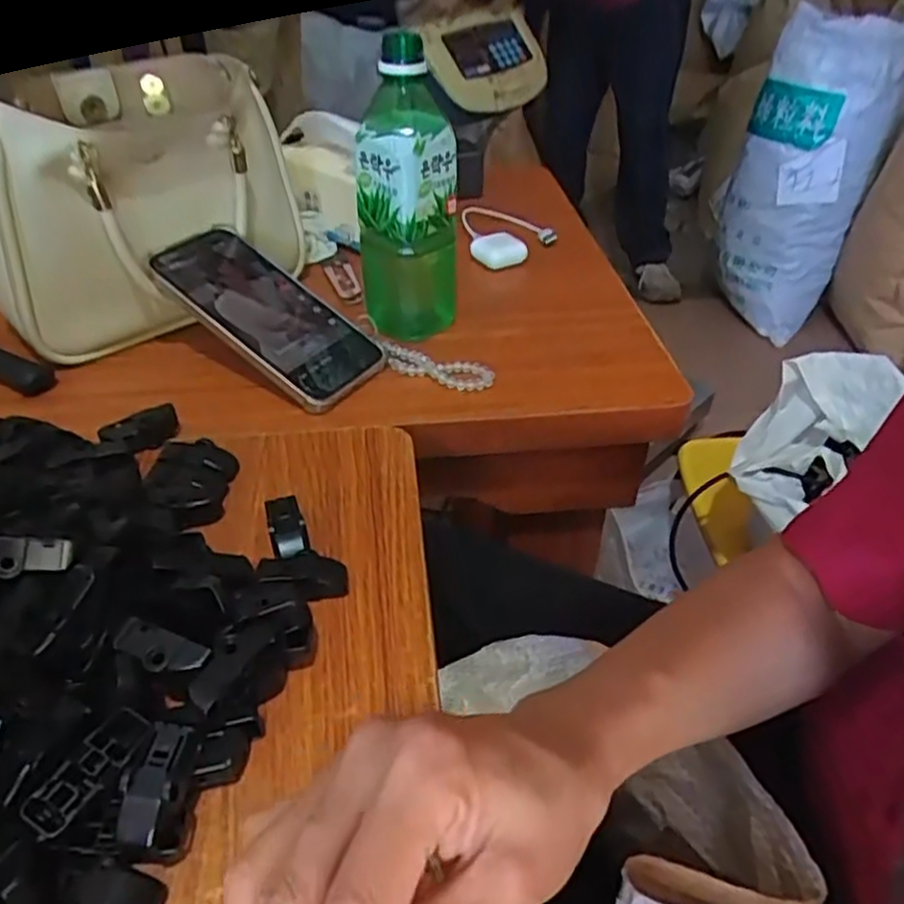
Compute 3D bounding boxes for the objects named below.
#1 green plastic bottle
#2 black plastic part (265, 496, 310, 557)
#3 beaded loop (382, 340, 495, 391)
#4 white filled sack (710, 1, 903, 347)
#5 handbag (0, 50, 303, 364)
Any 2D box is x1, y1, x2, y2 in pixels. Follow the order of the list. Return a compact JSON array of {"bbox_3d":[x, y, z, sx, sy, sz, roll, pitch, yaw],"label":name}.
[{"bbox_3d":[-0.032,-0.185,0.524,0.070,0.206,0.070,1,40,-1],"label":"green plastic bottle"},{"bbox_3d":[-0.091,0.040,0.396,0.020,0.016,0.032,-10,41,-14],"label":"black plastic part"},{"bbox_3d":[-0.011,-0.062,0.526,0.084,0.013,0.028,9,40,10],"label":"beaded loop"},{"bbox_3d":[0.761,-0.601,1.577,0.273,0.612,0.228,29,47,29],"label":"white filled sack"},{"bbox_3d":[-0.235,-0.196,0.562,0.145,0.158,0.242,14,41,15],"label":"handbag"}]

